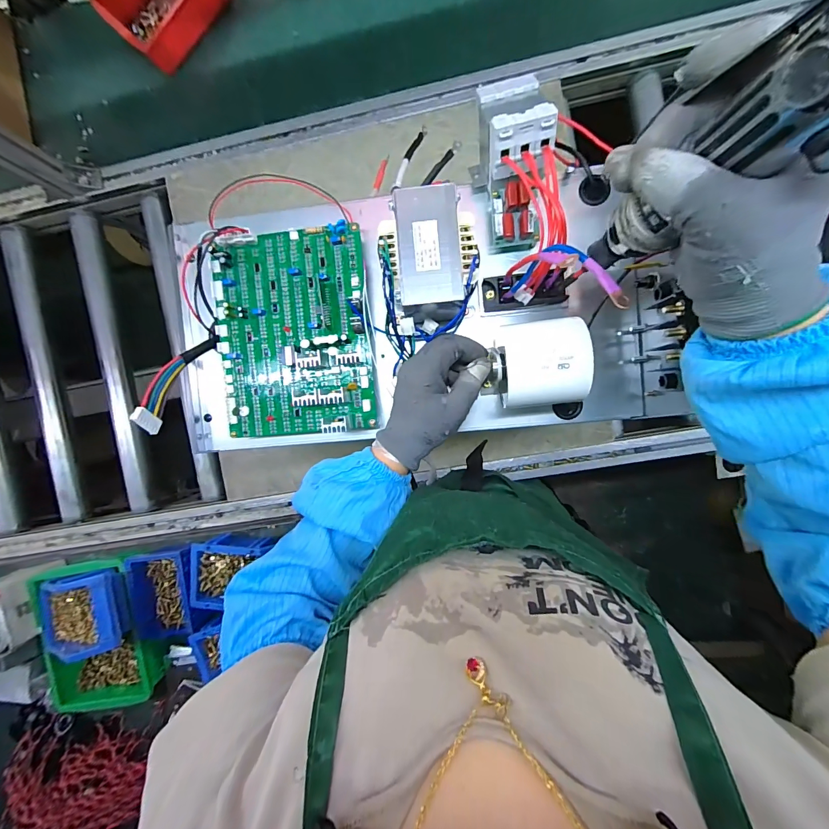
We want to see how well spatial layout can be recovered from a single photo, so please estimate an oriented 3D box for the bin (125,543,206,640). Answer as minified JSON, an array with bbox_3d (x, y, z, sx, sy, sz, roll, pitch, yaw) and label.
[{"bbox_3d":[-0.404,0.301,0.621,0.108,0.055,0.163,-6,92,5],"label":"bin"}]

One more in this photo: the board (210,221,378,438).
[{"bbox_3d":[-0.127,-0.083,0.381,0.157,0.031,0.205,-4,92,5],"label":"board"}]

